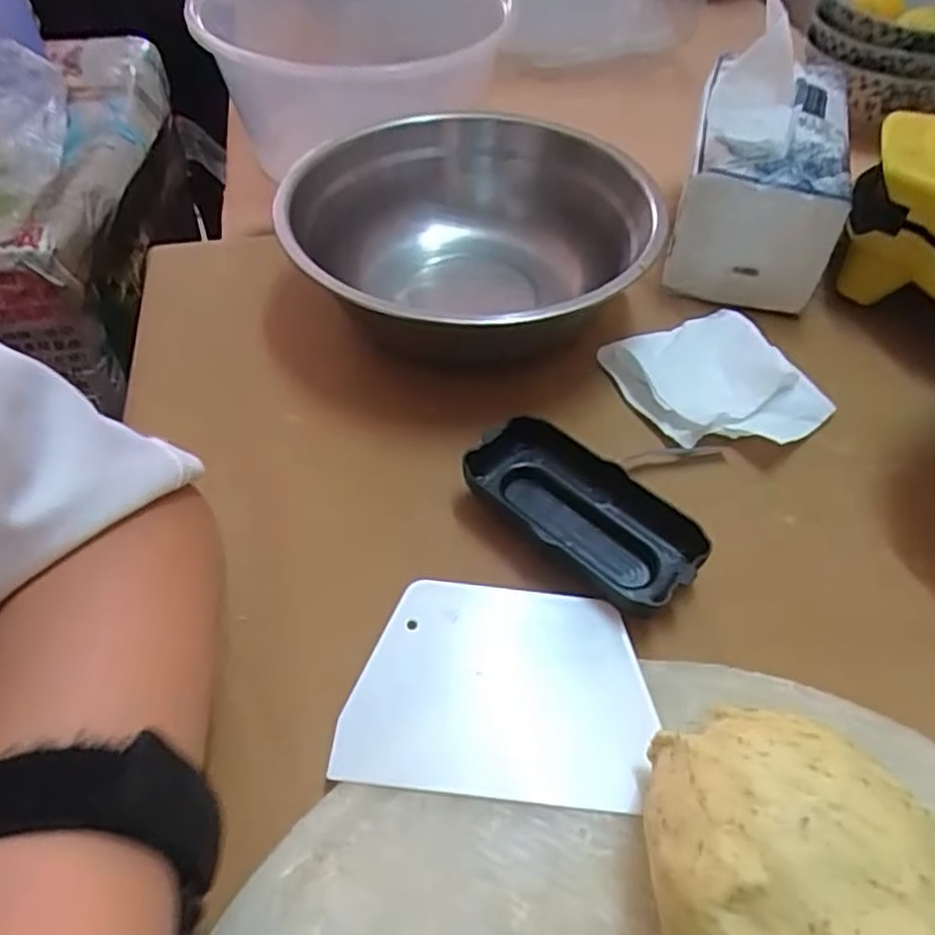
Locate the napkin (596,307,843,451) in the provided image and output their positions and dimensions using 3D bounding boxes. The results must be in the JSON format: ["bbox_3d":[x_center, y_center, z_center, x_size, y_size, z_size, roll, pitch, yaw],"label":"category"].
[{"bbox_3d":[0.134,-0.046,0.396,0.088,0.017,0.097,-23,54,-21],"label":"napkin"}]

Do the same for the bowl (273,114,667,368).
[{"bbox_3d":[-0.003,-0.131,0.426,0.197,0.070,0.202,2,49,-2],"label":"bowl"}]

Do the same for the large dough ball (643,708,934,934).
[{"bbox_3d":[0.096,0.126,0.214,0.099,0.064,0.075,29,54,20],"label":"large dough ball"}]

